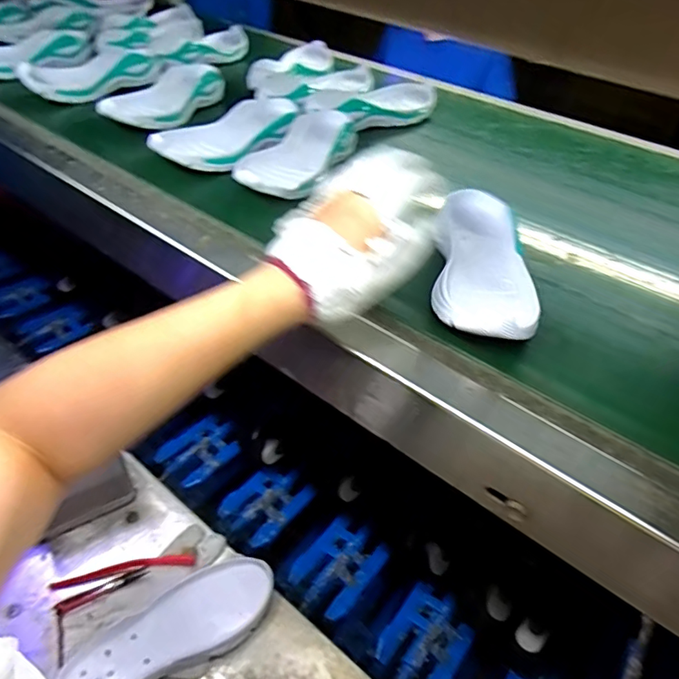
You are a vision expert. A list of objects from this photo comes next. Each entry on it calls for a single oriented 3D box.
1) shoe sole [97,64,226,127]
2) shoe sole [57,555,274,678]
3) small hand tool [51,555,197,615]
[{"bbox_3d":[-0.249,-0.338,0.723,0.098,0.037,0.203,17,43,13],"label":"shoe sole"},{"bbox_3d":[-0.182,0.326,0.566,0.232,0.046,0.092,-27,51,-31],"label":"shoe sole"},{"bbox_3d":[-0.262,0.285,0.631,0.157,0.016,0.048,-15,45,-21],"label":"small hand tool"}]

